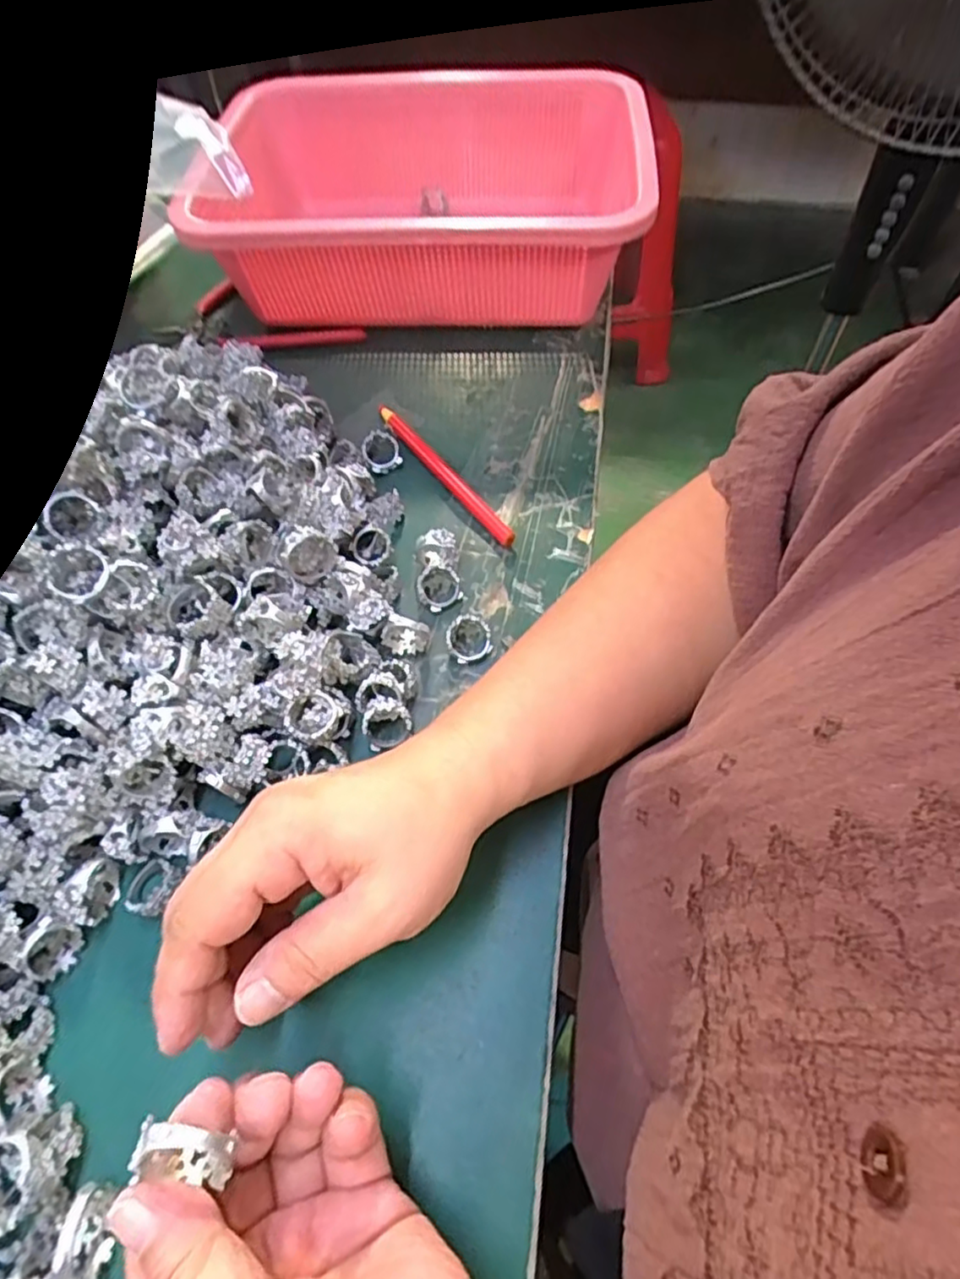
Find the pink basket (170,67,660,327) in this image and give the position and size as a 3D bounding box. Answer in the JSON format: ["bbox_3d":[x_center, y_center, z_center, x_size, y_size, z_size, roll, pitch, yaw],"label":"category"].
[{"bbox_3d":[-0.038,-0.312,0.479,0.285,0.098,0.220,1,59,3],"label":"pink basket"}]

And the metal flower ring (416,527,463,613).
[{"bbox_3d":[-0.023,-0.037,0.349,0.023,0.022,0.040,-6,59,-2],"label":"metal flower ring"}]

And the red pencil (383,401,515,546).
[{"bbox_3d":[-0.023,-0.102,0.399,0.008,0.010,0.140,-32,63,-16],"label":"red pencil"}]

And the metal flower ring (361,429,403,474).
[{"bbox_3d":[-0.061,-0.117,0.405,0.023,0.013,0.027,-11,59,-5],"label":"metal flower ring"}]

